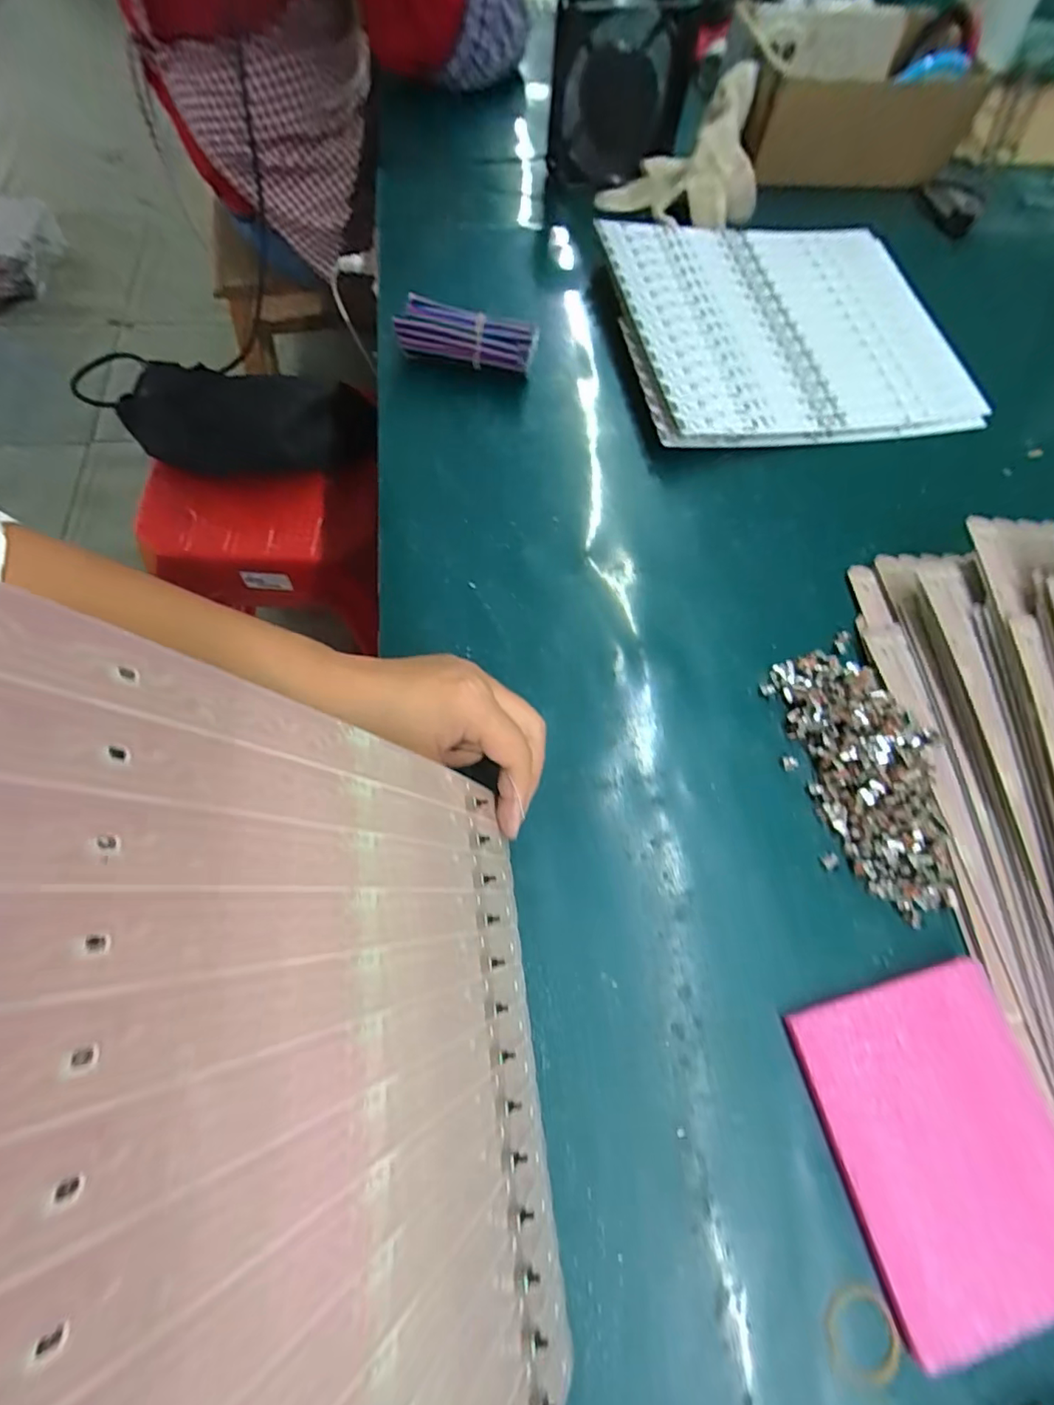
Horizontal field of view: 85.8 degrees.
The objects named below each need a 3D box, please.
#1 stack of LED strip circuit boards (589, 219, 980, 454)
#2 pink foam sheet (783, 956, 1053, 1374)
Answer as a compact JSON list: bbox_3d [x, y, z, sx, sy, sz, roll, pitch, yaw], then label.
[{"bbox_3d":[0.213,-0.318,0.477,0.281,0.015,0.237,-8,71,-12],"label":"stack of LED strip circuit boards"},{"bbox_3d":[0.206,0.213,0.276,0.113,0.009,0.140,-13,69,-7],"label":"pink foam sheet"}]

